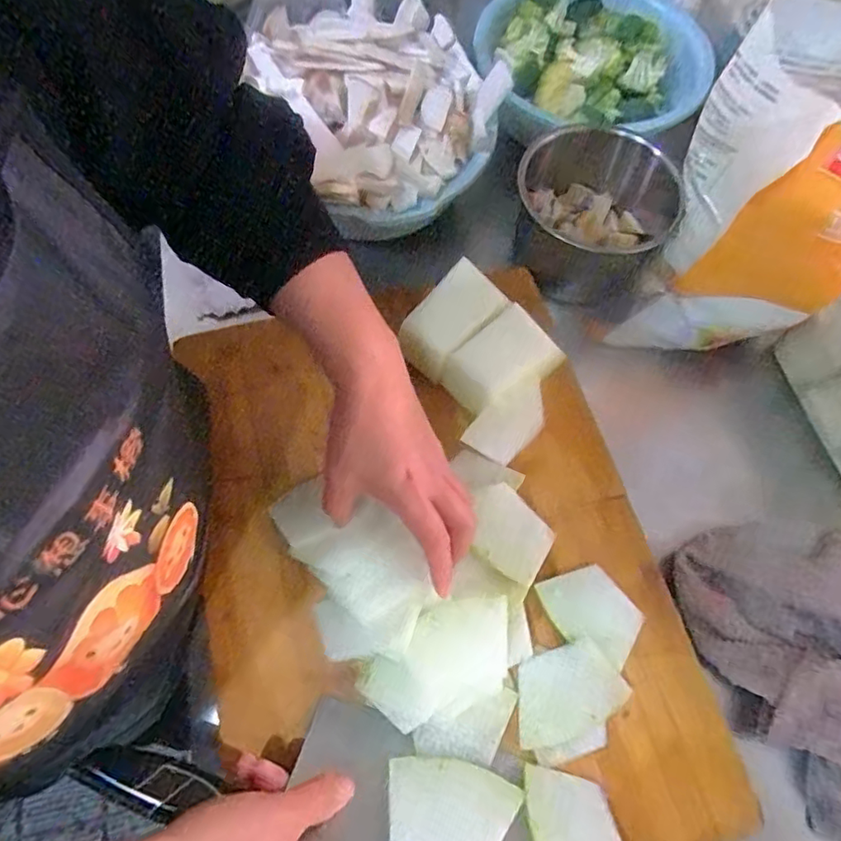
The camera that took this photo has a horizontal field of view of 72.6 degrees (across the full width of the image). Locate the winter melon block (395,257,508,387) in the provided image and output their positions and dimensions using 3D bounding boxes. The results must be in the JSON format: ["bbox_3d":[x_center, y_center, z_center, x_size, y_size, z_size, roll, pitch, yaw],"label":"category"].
[{"bbox_3d":[0.025,-0.077,0.443,0.052,0.042,0.085,41,72,15],"label":"winter melon block"}]

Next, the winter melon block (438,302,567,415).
[{"bbox_3d":[0.061,-0.042,0.426,0.081,0.044,0.050,-35,72,-15],"label":"winter melon block"}]

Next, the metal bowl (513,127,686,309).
[{"bbox_3d":[0.149,-0.183,0.511,0.140,0.080,0.125,35,70,13],"label":"metal bowl"}]

